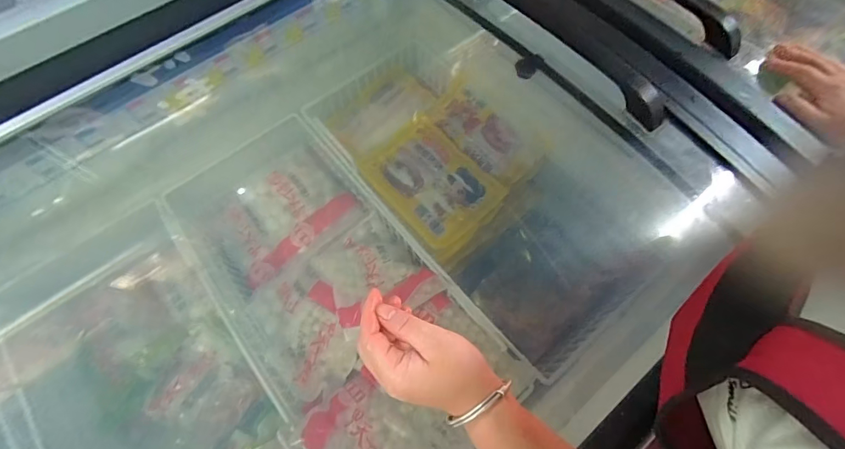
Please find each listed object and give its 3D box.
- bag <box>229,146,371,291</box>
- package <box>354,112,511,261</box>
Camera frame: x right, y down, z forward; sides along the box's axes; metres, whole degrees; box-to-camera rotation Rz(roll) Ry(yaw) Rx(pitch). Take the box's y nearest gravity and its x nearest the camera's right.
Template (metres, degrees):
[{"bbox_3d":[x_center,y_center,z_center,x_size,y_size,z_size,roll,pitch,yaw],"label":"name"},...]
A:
[{"bbox_3d":[-0.255,-0.018,0.726,0.236,0.049,0.192,-34,70,-13],"label":"bag"},{"bbox_3d":[0.013,-0.075,0.646,0.170,0.022,0.217,-40,72,-15],"label":"package"}]

